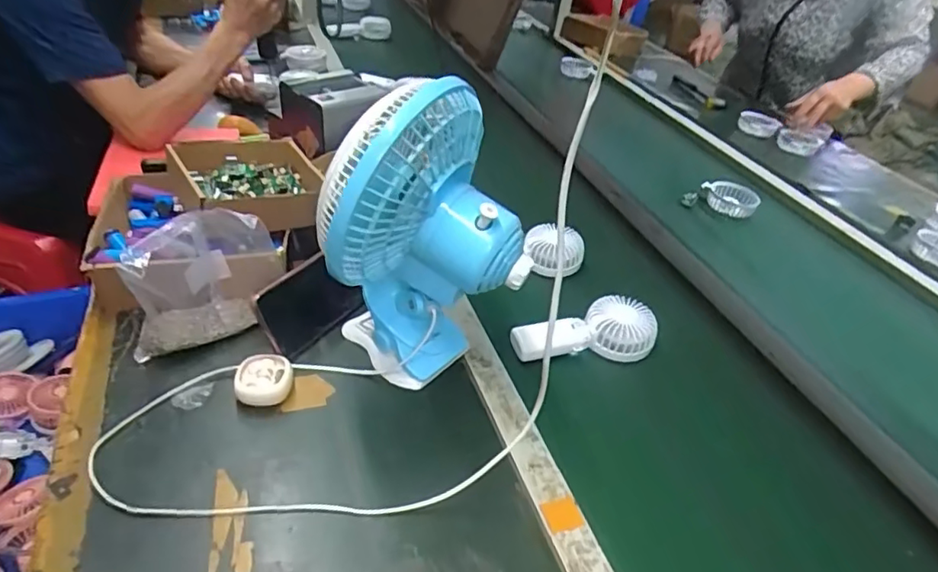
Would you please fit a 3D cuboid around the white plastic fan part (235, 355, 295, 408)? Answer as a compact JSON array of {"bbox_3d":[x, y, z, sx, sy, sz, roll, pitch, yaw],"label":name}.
[{"bbox_3d":[-0.213,0.099,0.599,0.055,0.030,0.054,-7,40,-16],"label":"white plastic fan part"}]

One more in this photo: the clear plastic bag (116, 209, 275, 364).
[{"bbox_3d":[-0.286,-0.013,0.620,0.155,0.126,0.085,-10,42,-21],"label":"clear plastic bag"}]

